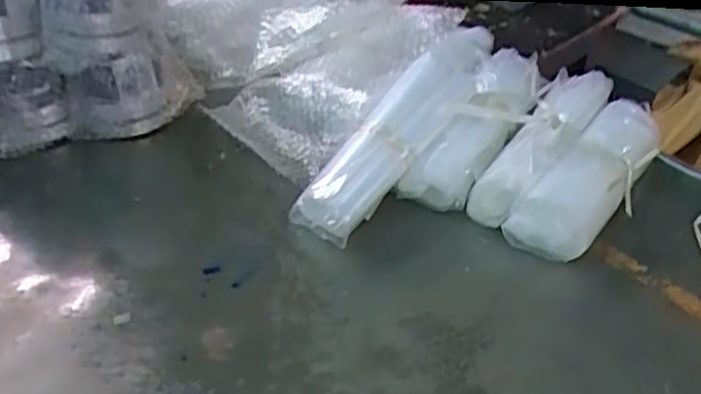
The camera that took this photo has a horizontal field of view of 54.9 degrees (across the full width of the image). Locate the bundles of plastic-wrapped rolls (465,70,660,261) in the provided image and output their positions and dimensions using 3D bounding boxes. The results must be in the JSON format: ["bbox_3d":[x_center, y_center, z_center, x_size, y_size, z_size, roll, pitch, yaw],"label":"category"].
[{"bbox_3d":[0.237,-0.039,0.721,0.139,0.068,0.240,24,46,25],"label":"bundles of plastic-wrapped rolls"}]

